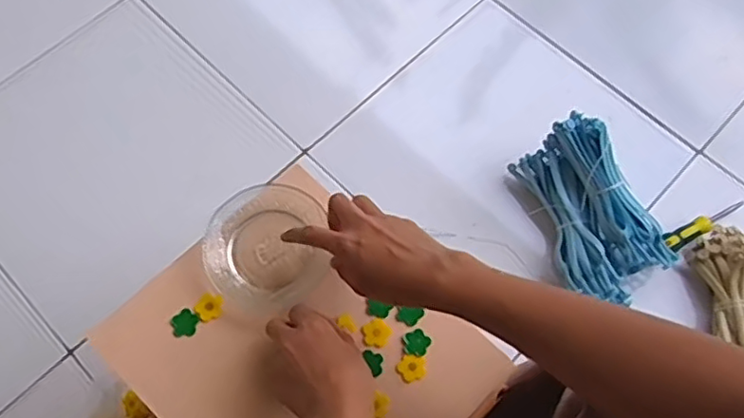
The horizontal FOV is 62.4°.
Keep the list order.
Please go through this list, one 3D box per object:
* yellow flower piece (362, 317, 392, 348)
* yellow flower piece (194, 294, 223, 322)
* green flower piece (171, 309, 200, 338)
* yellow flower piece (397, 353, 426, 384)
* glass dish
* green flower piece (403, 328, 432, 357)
[{"bbox_3d":[0.004,0.107,0.532,0.023,0.004,0.024,0,68,-1],"label":"yellow flower piece"},{"bbox_3d":[-0.143,0.086,0.541,0.024,0.004,0.023,0,68,-1],"label":"yellow flower piece"},{"bbox_3d":[-0.162,0.099,0.535,0.022,0.005,0.023,0,68,-1],"label":"green flower piece"},{"bbox_3d":[0.034,0.135,0.520,0.024,0.004,0.023,0,68,-1],"label":"yellow flower piece"},{"bbox_3d":[-0.093,0.034,0.551,0.110,0.023,0.111,0,68,-1],"label":"glass dish"},{"bbox_3d":[0.038,0.114,0.527,0.022,0.004,0.023,0,68,-1],"label":"green flower piece"}]

